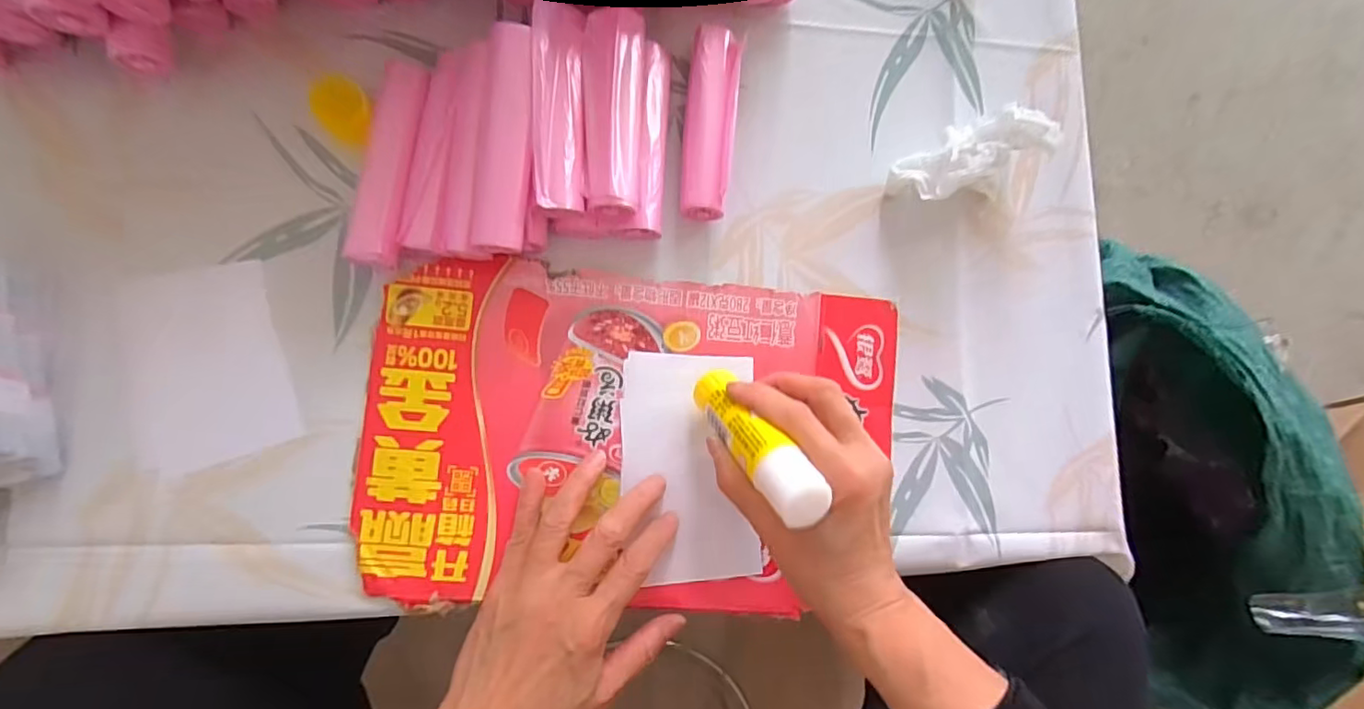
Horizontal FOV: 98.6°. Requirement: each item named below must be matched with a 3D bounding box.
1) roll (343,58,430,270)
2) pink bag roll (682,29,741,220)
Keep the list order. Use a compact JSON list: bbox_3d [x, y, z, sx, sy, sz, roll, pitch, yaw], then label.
[{"bbox_3d":[-0.172,-0.111,0.348,0.028,0.025,0.122,8,84,-7],"label":"roll"},{"bbox_3d":[0.018,-0.147,0.376,0.033,0.021,0.123,4,85,-7],"label":"pink bag roll"}]

